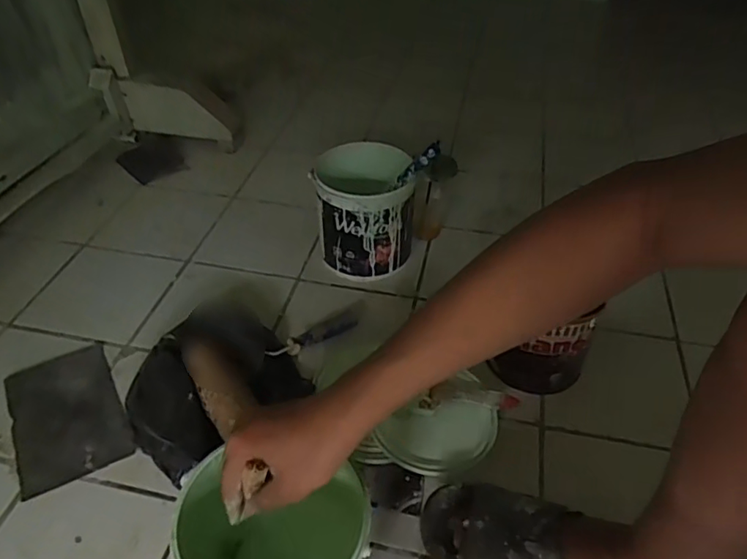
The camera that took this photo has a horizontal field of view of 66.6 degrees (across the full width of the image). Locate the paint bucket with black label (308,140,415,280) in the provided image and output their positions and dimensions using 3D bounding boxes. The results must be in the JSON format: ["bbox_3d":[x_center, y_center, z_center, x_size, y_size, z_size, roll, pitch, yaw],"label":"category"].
[{"bbox_3d":[-0.015,-0.116,0.998,0.159,0.183,0.159,0,43,0],"label":"paint bucket with black label"}]

